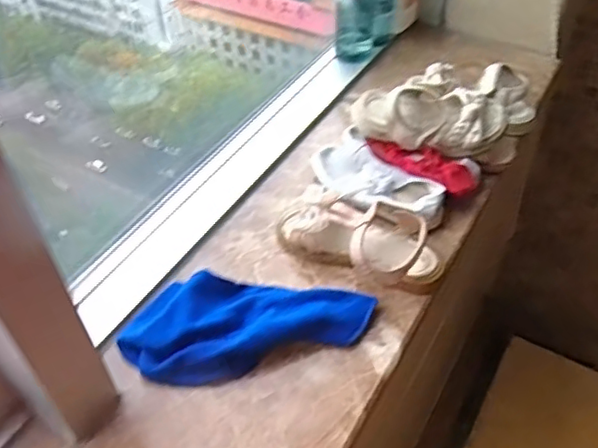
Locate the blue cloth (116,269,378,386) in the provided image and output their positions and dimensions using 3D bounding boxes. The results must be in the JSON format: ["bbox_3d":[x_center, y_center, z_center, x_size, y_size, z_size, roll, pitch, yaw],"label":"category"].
[{"bbox_3d":[-0.054,0.104,0.642,0.259,0.035,0.115,-4,46,-3],"label":"blue cloth"}]

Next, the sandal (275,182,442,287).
[{"bbox_3d":[0.071,0.014,0.707,0.199,0.058,0.103,27,52,25],"label":"sandal"}]

